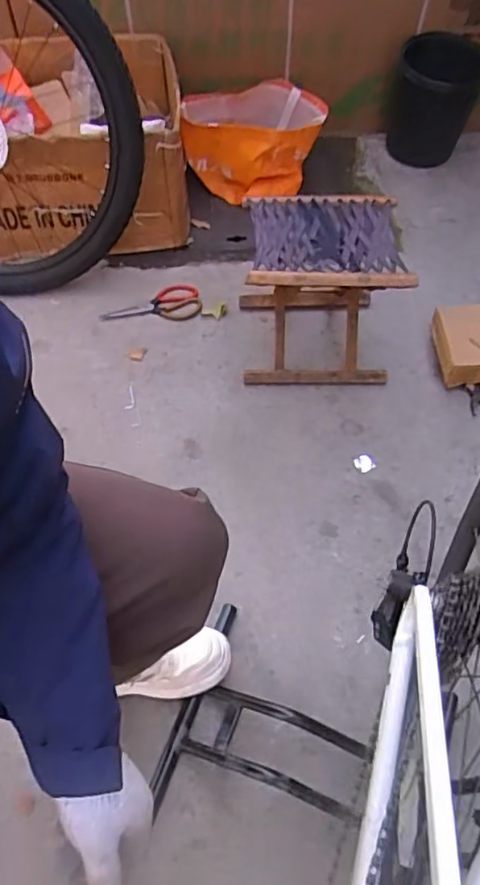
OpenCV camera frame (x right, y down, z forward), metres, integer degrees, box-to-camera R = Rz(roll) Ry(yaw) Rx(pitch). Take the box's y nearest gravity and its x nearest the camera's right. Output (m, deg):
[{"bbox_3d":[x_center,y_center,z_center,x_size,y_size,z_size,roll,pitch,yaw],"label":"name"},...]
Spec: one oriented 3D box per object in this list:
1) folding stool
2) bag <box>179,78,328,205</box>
[{"bbox_3d":[0.160,-0.308,1.246,0.308,0.313,0.275,4,53,-1],"label":"folding stool"},{"bbox_3d":[0.027,-0.792,1.619,0.358,0.257,0.245,3,53,-2],"label":"bag"}]

